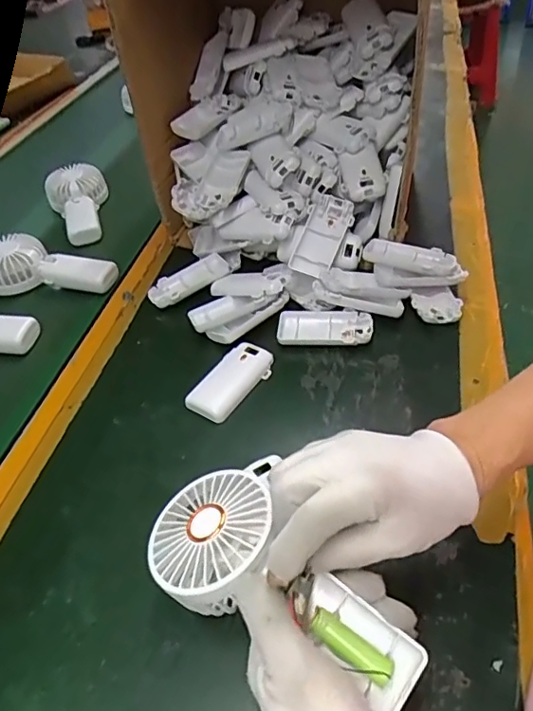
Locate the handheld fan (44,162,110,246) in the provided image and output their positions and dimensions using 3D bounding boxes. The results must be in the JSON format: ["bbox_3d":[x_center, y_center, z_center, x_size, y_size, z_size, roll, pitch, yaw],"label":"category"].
[{"bbox_3d":[-0.271,-0.226,0.774,0.089,0.050,0.163,-19,46,-12],"label":"handheld fan"}]

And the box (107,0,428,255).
[{"bbox_3d":[0.036,-0.388,0.657,0.297,0.304,0.448,5,45,14],"label":"box"}]

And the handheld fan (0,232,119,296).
[{"bbox_3d":[-0.272,-0.107,0.647,0.177,0.041,0.075,13,48,19],"label":"handheld fan"}]

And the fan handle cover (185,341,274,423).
[{"bbox_3d":[-0.034,0.024,0.512,0.046,0.015,0.091,24,52,28],"label":"fan handle cover"}]

